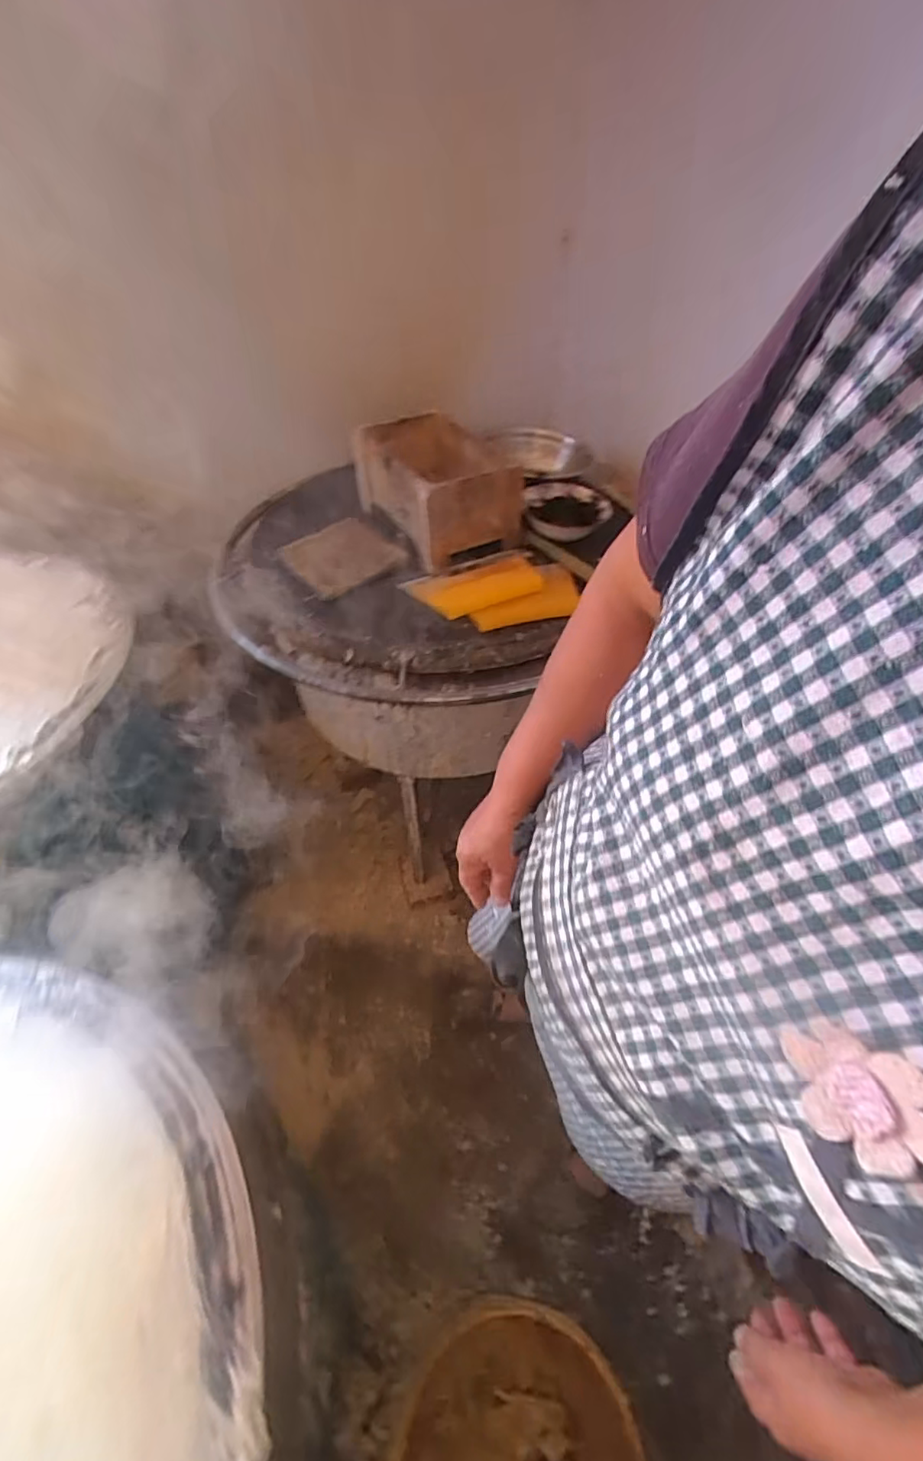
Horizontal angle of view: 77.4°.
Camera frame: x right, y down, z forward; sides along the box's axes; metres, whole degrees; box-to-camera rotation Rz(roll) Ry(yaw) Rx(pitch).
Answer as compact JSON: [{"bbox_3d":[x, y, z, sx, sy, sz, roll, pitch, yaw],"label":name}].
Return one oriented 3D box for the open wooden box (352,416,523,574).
[{"bbox_3d":[-0.035,-0.396,0.930,0.186,0.131,0.251,-23,51,-20],"label":"open wooden box"}]

